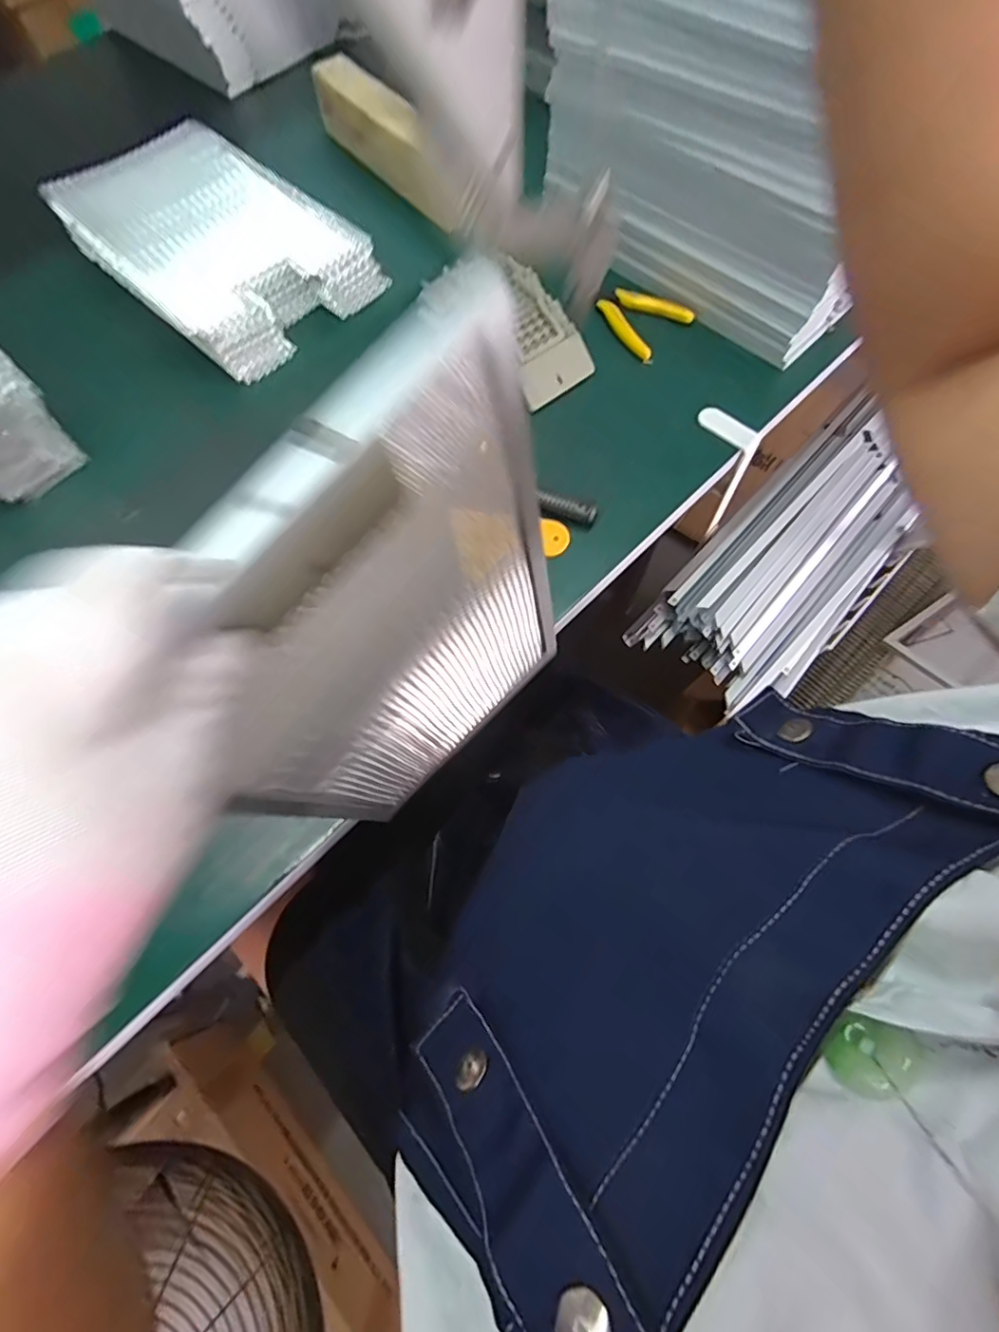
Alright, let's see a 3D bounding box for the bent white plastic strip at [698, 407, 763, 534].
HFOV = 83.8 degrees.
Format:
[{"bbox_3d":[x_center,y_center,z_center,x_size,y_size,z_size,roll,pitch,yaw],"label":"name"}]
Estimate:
[{"bbox_3d":[0.229,-0.210,0.600,0.021,0.130,0.067,-42,73,-14],"label":"bent white plastic strip"}]

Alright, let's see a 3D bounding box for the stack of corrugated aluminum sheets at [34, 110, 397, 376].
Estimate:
[{"bbox_3d":[-0.330,-0.487,0.638,0.220,0.052,0.361,-42,73,-14],"label":"stack of corrugated aluminum sheets"}]

